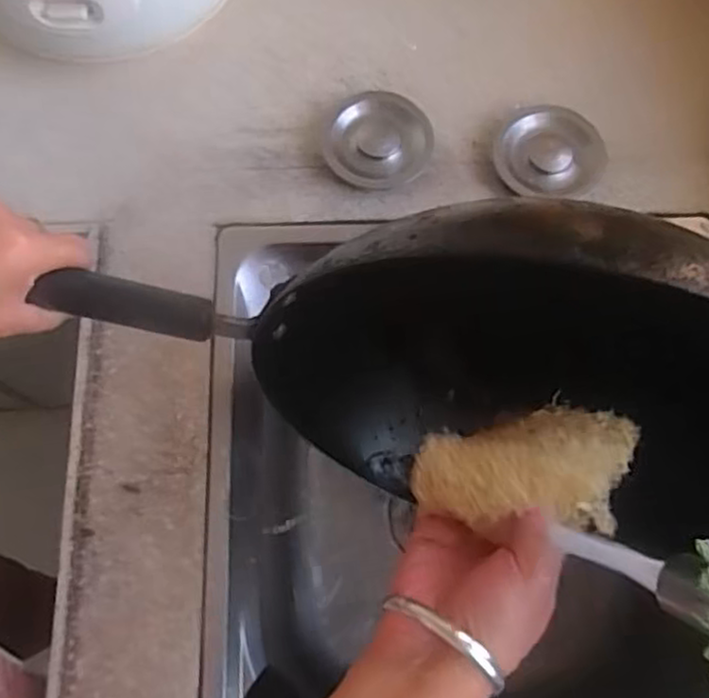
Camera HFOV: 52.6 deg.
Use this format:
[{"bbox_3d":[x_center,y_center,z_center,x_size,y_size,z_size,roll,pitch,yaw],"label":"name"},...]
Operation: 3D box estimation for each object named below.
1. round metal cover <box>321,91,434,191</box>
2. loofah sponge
[{"bbox_3d":[0.017,-0.160,0.547,0.080,0.031,0.082,0,73,-1],"label":"round metal cover"},{"bbox_3d":[0.088,0.058,0.340,0.116,0.036,0.058,-3,72,-15],"label":"loofah sponge"}]

